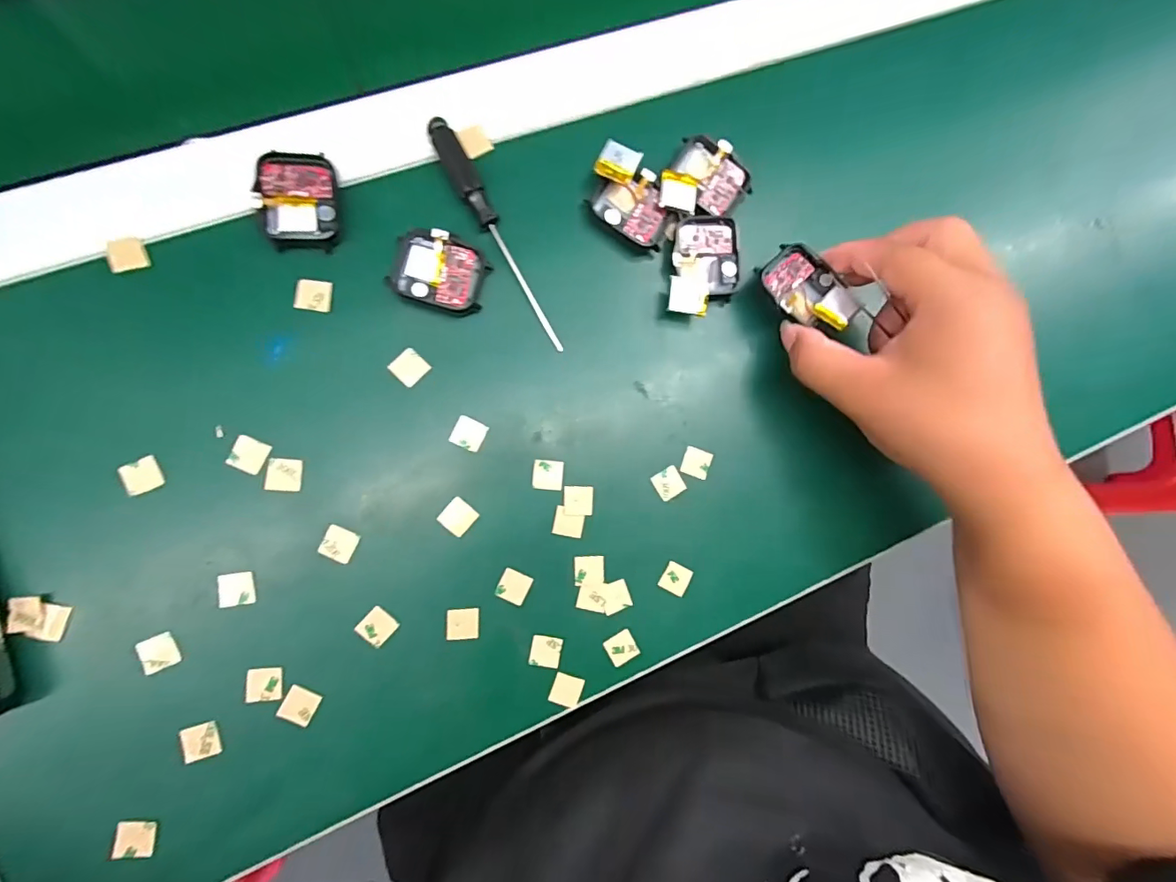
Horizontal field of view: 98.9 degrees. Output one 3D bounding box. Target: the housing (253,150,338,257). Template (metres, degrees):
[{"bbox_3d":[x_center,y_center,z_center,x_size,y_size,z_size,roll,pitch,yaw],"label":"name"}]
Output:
[{"bbox_3d":[-0.144,-0.119,0.250,0.036,0.007,0.047,0,87,-9],"label":"housing"}]

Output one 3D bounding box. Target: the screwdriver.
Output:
[{"bbox_3d":[-0.049,-0.107,0.266,0.013,0.010,0.130,-27,92,-9],"label":"screwdriver"}]

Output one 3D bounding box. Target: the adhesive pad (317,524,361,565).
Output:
[{"bbox_3d":[-0.124,0.052,0.251,0.016,0.004,0.015,26,84,-7],"label":"adhesive pad"}]

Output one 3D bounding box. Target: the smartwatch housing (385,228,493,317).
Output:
[{"bbox_3d":[-0.076,-0.087,0.259,0.045,0.009,0.037,19,85,-7],"label":"smartwatch housing"}]

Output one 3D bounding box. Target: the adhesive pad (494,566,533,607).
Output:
[{"bbox_3d":[-0.039,0.077,0.262,0.016,0.004,0.016,26,84,-7],"label":"adhesive pad"}]

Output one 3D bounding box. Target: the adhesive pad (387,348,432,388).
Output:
[{"bbox_3d":[-0.092,-0.038,0.260,0.016,0.004,0.016,43,82,-5],"label":"adhesive pad"}]

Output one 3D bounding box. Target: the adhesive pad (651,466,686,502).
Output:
[{"bbox_3d":[0.045,0.023,0.279,0.016,0.004,0.016,-31,92,-9],"label":"adhesive pad"}]

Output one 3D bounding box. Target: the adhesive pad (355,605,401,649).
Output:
[{"bbox_3d":[-0.106,0.093,0.251,0.016,0.004,0.016,44,82,-5],"label":"adhesive pad"}]

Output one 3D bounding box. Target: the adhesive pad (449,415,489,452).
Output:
[{"bbox_3d":[-0.062,-0.004,0.262,0.016,0.004,0.016,25,84,-7],"label":"adhesive pad"}]

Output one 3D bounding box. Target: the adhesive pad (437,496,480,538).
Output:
[{"bbox_3d":[-0.067,0.039,0.260,0.016,0.004,0.016,42,82,-5],"label":"adhesive pad"}]

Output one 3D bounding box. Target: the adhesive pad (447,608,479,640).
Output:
[{"bbox_3d":[-0.064,0.094,0.258,0.016,0.004,0.015,2,87,-9],"label":"adhesive pad"}]

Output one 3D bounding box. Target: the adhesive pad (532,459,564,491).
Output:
[{"bbox_3d":[-0.021,0.018,0.269,0.016,0.004,0.016,5,87,-9],"label":"adhesive pad"}]

